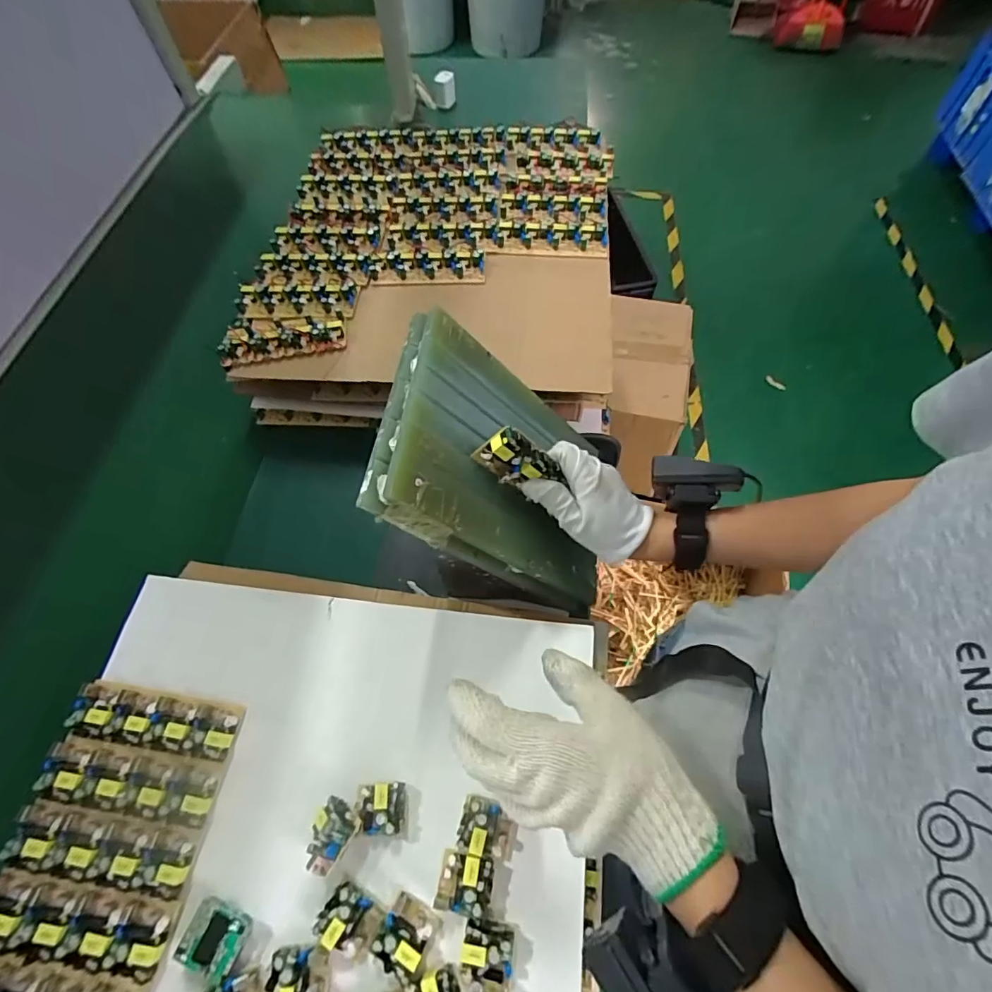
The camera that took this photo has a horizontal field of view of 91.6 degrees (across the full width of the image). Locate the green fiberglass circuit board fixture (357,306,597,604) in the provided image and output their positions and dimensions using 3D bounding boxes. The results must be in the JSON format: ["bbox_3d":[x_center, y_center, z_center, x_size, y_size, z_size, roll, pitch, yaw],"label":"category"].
[{"bbox_3d":[0.013,-0.025,0.424,0.023,0.246,0.182,-18,53,41],"label":"green fiberglass circuit board fixture"}]

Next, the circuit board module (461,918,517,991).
[{"bbox_3d":[-0.006,0.310,0.323,0.034,0.013,0.038,8,62,6],"label":"circuit board module"}]

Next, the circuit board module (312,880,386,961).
[{"bbox_3d":[-0.102,0.294,0.334,0.040,0.013,0.032,24,65,14],"label":"circuit board module"}]

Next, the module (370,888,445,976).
[{"bbox_3d":[-0.062,0.299,0.328,0.034,0.013,0.038,29,66,16],"label":"module"}]

